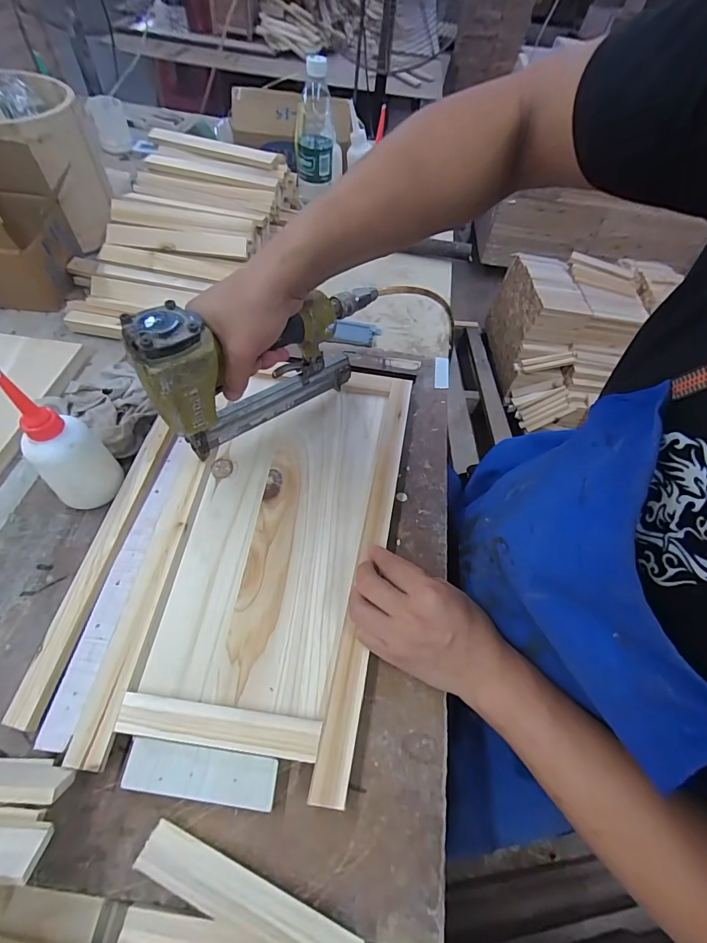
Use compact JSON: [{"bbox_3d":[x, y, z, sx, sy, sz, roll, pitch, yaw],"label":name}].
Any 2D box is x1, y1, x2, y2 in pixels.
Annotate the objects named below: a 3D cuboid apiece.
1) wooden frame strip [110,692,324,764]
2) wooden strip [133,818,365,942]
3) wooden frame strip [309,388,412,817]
[{"bbox_3d":[-0.104,0.198,0.315,0.154,0.008,0.028,7,55,2],"label":"wooden frame strip"},{"bbox_3d":[-0.070,0.282,0.265,0.155,0.010,0.027,20,57,11],"label":"wooden strip"},{"bbox_3d":[0.023,0.065,0.426,0.029,0.019,0.446,10,55,4],"label":"wooden frame strip"}]

